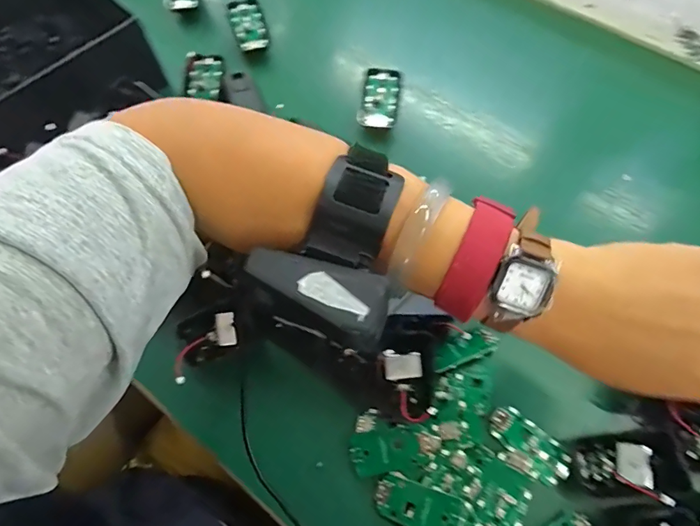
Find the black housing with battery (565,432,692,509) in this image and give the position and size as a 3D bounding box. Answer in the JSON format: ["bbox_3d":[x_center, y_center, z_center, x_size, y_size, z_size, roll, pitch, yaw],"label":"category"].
[{"bbox_3d":[0.203,0.150,0.315,0.067,0.022,0.043,-15,46,15],"label":"black housing with battery"}]

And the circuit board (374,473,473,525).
[{"bbox_3d":[0.057,0.180,0.311,0.075,0.010,0.032,23,65,10],"label":"circuit board"}]

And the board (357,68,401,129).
[{"bbox_3d":[0.034,-0.185,0.481,0.040,0.008,0.073,12,76,0],"label":"board"}]

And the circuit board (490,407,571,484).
[{"bbox_3d":[0.141,0.145,0.339,0.064,0.012,0.039,32,66,14],"label":"circuit board"}]

